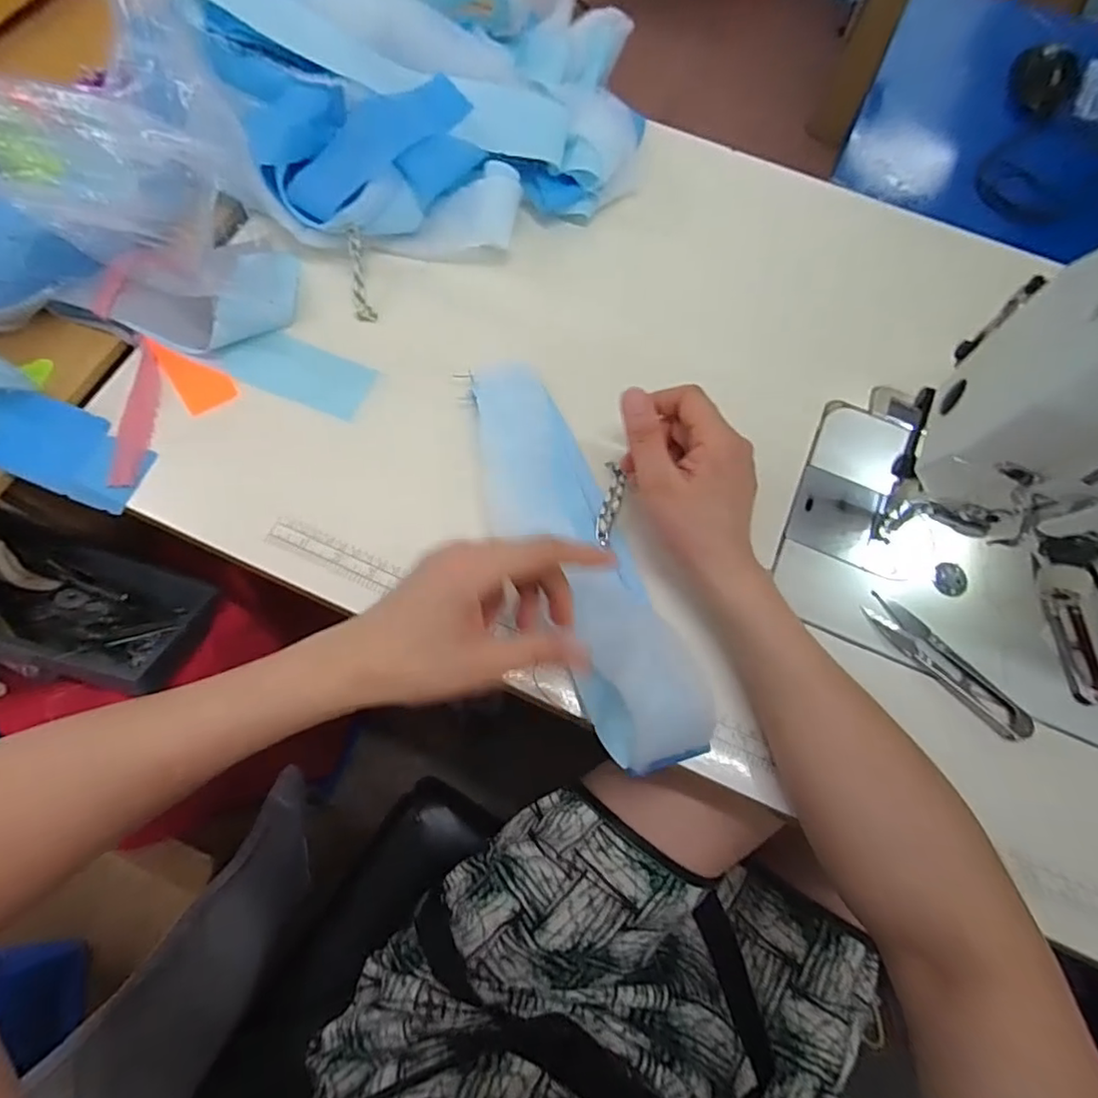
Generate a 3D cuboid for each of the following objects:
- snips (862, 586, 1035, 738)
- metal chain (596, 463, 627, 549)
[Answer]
[{"bbox_3d":[0.263,0.076,0.395,0.026,0.010,0.118,-40,77,-15],"label":"snips"},{"bbox_3d":[0.043,-0.033,0.417,0.014,0.007,0.062,13,69,2],"label":"metal chain"}]

